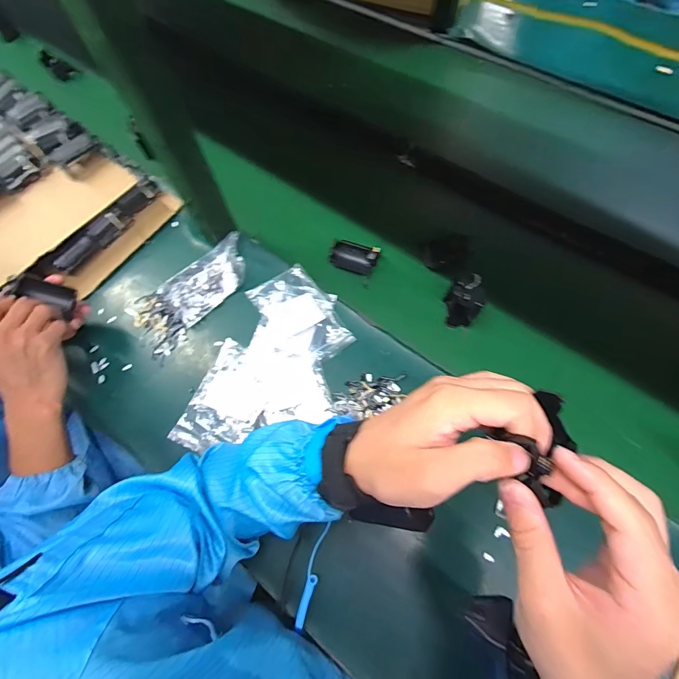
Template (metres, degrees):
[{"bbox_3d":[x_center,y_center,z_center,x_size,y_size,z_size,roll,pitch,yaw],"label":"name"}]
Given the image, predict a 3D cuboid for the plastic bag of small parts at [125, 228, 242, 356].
[{"bbox_3d":[-0.223,-0.077,0.571,0.199,0.024,0.095,-44,69,-5],"label":"plastic bag of small parts"}]

